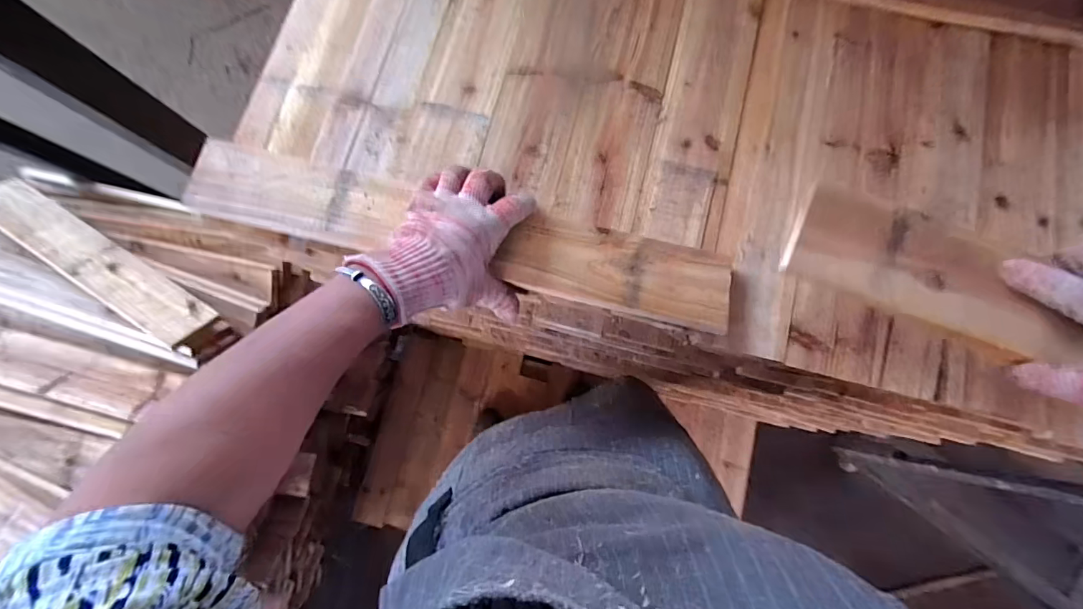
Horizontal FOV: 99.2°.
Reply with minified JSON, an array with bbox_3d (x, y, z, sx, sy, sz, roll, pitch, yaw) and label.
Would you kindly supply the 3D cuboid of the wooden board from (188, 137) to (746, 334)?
[{"bbox_3d":[-0.079,-0.067,0.429,0.507,0.016,0.075,13,80,3],"label":"wooden board"}]

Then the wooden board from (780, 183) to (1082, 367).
[{"bbox_3d":[0.304,-0.024,0.360,0.209,0.022,0.084,29,81,9],"label":"wooden board"}]

